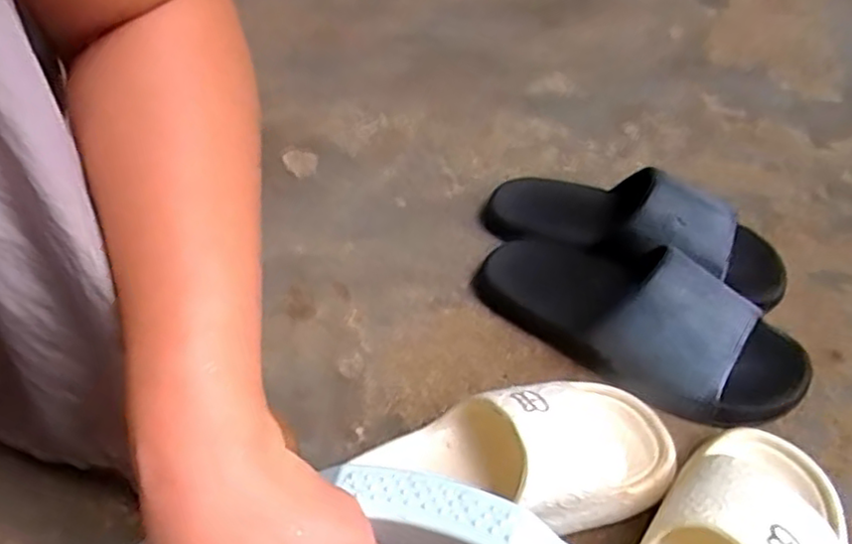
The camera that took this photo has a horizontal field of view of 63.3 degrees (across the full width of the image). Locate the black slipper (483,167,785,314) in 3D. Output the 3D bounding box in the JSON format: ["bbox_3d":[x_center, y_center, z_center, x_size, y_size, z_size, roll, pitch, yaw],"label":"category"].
[{"bbox_3d":[0.181,-0.047,0.616,0.267,0.075,0.113,20,52,23],"label":"black slipper"}]

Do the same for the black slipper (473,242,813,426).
[{"bbox_3d":[0.161,0.031,0.550,0.267,0.074,0.104,21,53,24],"label":"black slipper"}]

